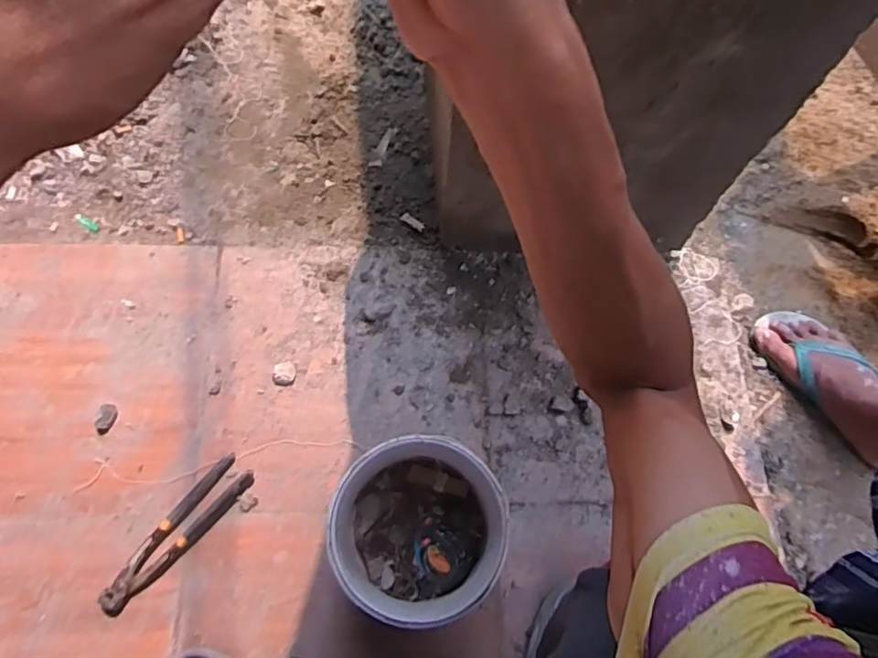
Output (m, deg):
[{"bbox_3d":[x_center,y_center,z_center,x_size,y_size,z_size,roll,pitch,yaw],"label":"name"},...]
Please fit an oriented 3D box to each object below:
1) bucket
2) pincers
[{"bbox_3d":[-0.024,0.234,0.676,0.178,0.191,0.176,1,69,-2],"label":"bucket"},{"bbox_3d":[-0.338,0.256,0.740,0.055,0.021,0.219,41,73,12],"label":"pincers"}]

